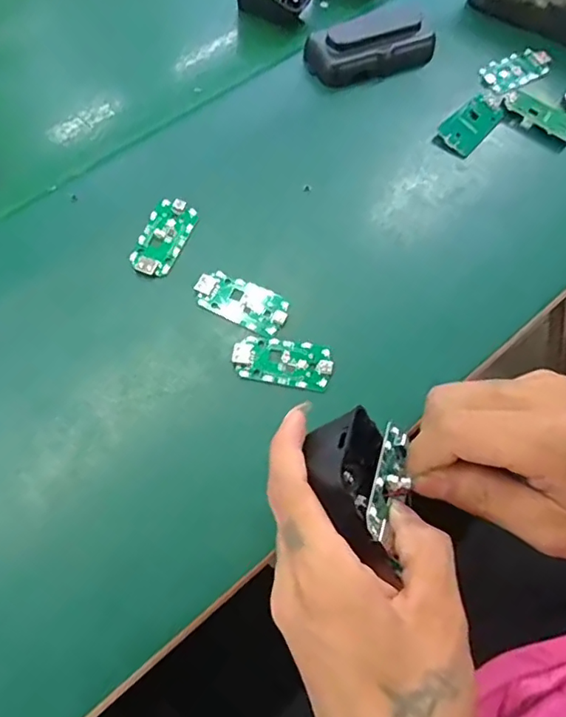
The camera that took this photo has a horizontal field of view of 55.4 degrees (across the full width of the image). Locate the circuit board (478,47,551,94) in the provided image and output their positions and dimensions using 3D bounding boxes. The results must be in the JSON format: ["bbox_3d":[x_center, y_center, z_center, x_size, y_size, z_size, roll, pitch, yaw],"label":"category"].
[{"bbox_3d":[0.204,-0.251,0.467,0.070,0.004,0.034,-30,69,-13],"label":"circuit board"}]

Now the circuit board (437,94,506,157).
[{"bbox_3d":[0.153,-0.191,0.438,0.032,0.008,0.058,38,71,15],"label":"circuit board"}]

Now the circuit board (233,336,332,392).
[{"bbox_3d":[0.000,0.002,0.355,0.064,0.007,0.032,8,66,4],"label":"circuit board"}]

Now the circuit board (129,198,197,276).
[{"bbox_3d":[-0.086,-0.086,0.387,0.030,0.009,0.063,17,67,7],"label":"circuit board"}]

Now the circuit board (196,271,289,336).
[{"bbox_3d":[-0.028,-0.040,0.369,0.064,0.006,0.032,24,68,11],"label":"circuit board"}]

